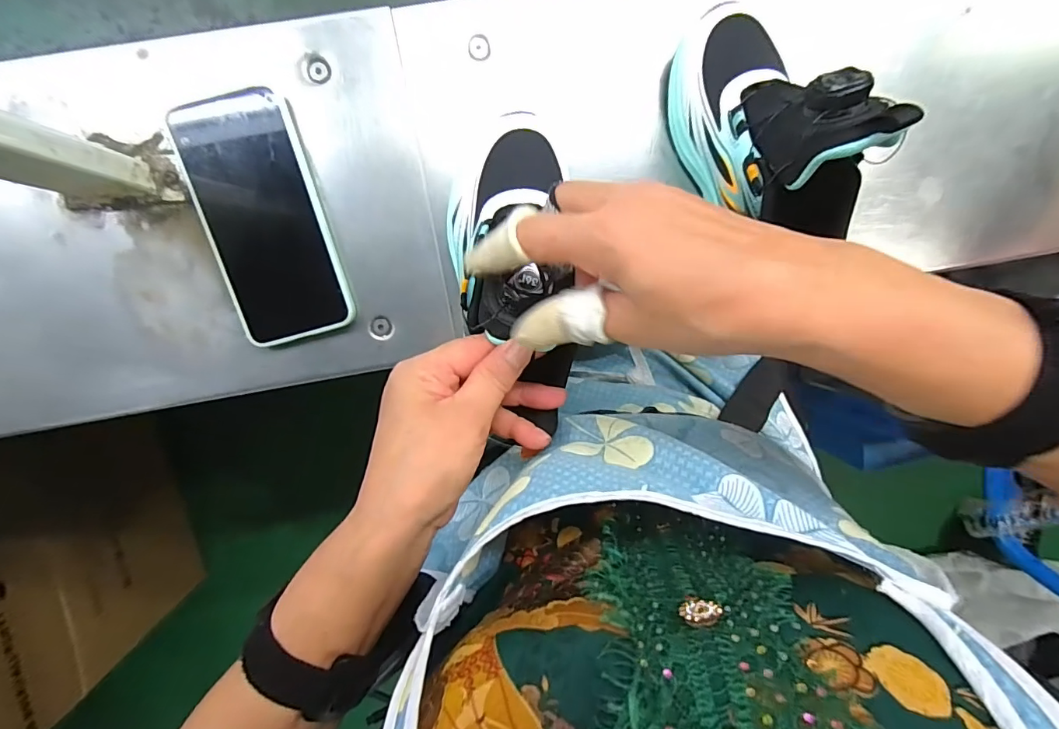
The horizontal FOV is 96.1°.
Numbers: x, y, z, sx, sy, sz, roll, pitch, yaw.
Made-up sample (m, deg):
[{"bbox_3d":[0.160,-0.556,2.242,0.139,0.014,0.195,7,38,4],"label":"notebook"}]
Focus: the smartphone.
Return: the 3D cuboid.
[{"bbox_3d":[-0.180,-0.097,0.324,0.079,0.014,0.161,-16,102,0],"label":"smartphone"}]

